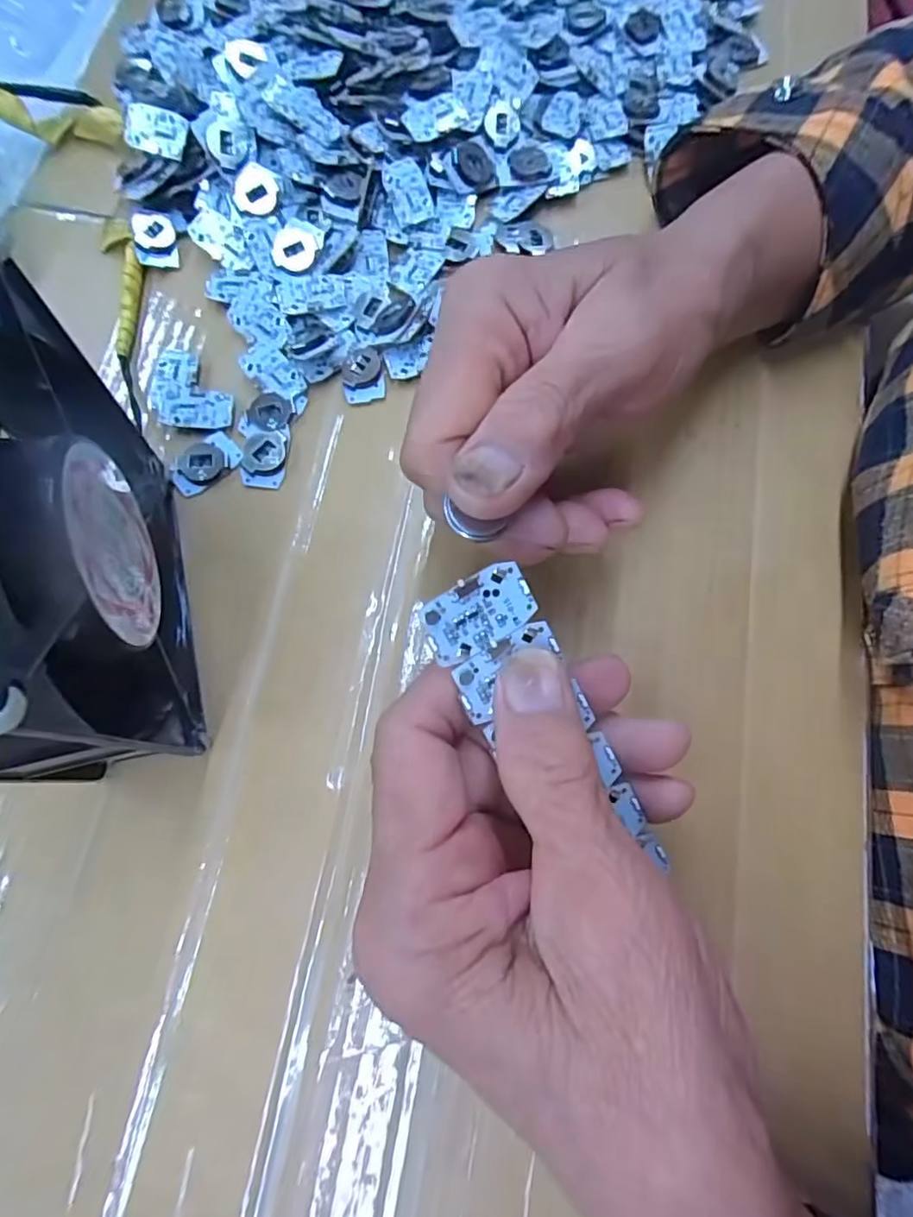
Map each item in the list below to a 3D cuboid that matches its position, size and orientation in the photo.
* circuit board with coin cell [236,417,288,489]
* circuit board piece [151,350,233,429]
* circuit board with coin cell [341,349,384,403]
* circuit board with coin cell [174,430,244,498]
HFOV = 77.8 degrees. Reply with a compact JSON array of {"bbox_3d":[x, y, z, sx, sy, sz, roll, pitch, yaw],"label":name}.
[{"bbox_3d":[-0.081,-0.067,0.239,0.021,0.007,0.032,-4,74,-2],"label":"circuit board with coin cell"},{"bbox_3d":[-0.114,-0.095,0.244,0.034,0.004,0.038,-2,74,-1],"label":"circuit board piece"},{"bbox_3d":[-0.041,-0.102,0.247,0.018,0.004,0.023,-12,74,-4],"label":"circuit board with coin cell"},{"bbox_3d":[-0.106,-0.061,0.236,0.018,0.004,0.030,44,78,11],"label":"circuit board with coin cell"}]

